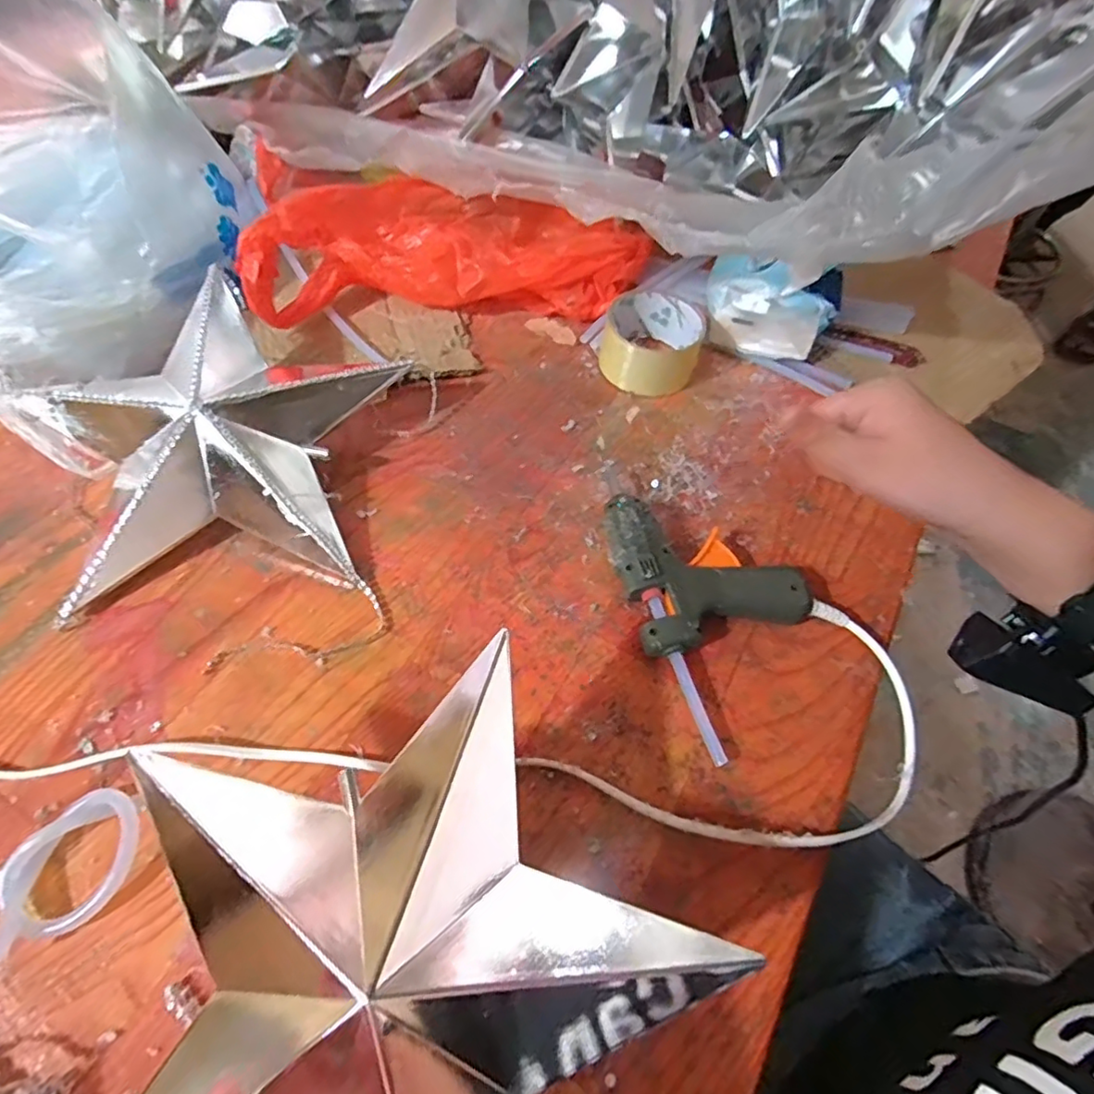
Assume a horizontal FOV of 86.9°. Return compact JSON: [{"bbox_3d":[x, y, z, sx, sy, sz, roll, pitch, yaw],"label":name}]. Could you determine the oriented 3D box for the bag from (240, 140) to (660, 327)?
[{"bbox_3d":[-0.076,-0.260,0.492,0.328,0.090,0.110,-6,59,-8],"label":"bag"}]

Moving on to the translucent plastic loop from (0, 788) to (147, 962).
[{"bbox_3d":[-0.231,0.154,0.277,0.076,0.016,0.049,-35,67,-23],"label":"translucent plastic loop"}]

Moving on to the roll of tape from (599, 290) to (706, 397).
[{"bbox_3d":[0.086,-0.168,0.477,0.078,0.040,0.079,2,58,-3],"label":"roll of tape"}]

